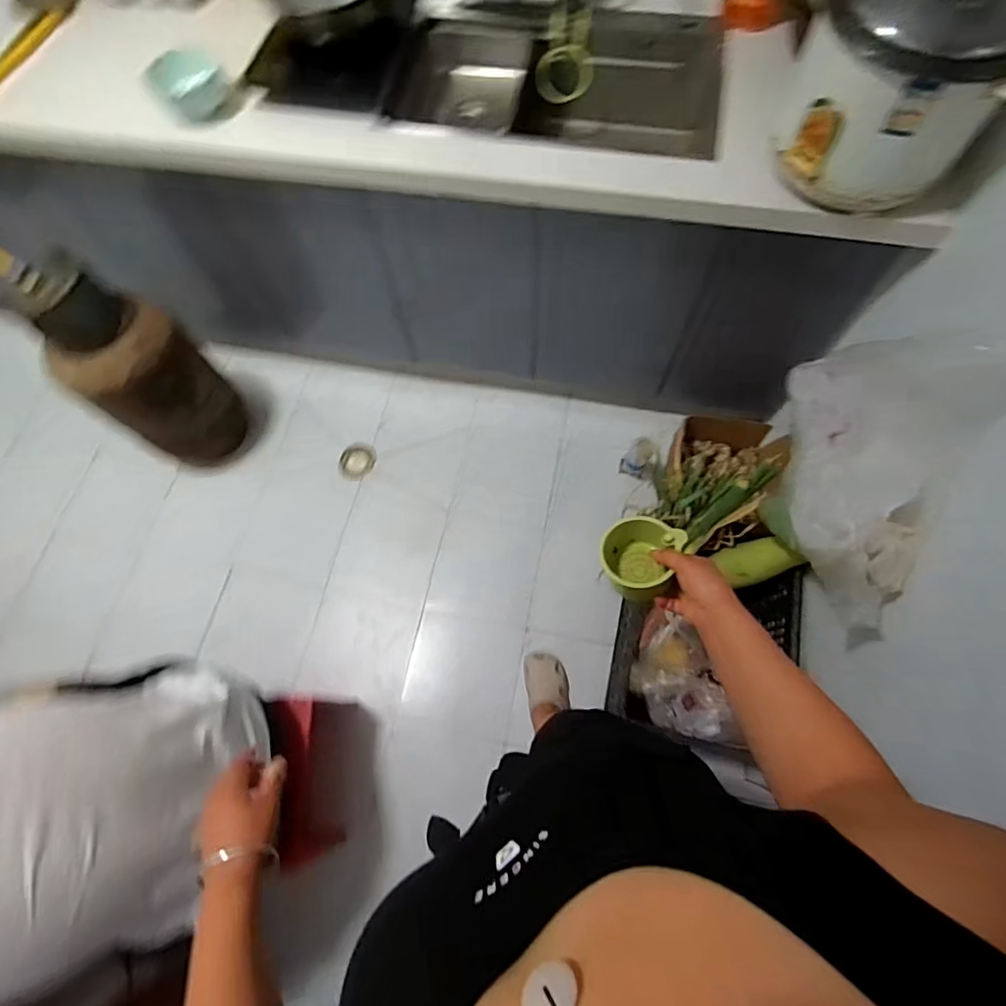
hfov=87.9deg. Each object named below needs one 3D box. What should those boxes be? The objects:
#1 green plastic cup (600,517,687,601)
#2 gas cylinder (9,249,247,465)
[{"bbox_3d":[0.178,0.072,0.682,0.094,0.085,0.104,11,68,6],"label":"green plastic cup"},{"bbox_3d":[-0.977,-0.352,1.423,0.270,0.602,0.290,29,74,12],"label":"gas cylinder"}]

